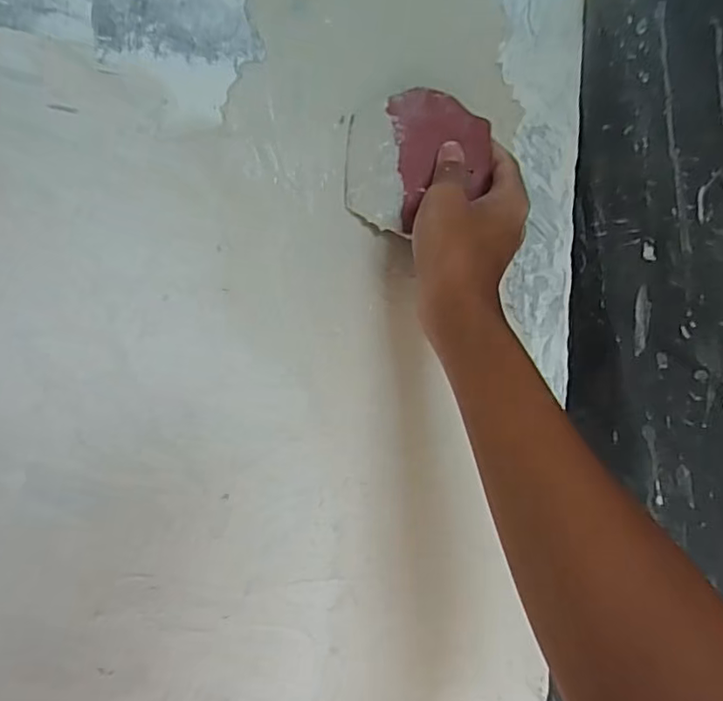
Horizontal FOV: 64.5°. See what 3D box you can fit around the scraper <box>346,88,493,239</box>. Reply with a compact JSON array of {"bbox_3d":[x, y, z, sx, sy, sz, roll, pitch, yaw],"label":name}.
[{"bbox_3d":[0.038,-0.127,0.381,0.093,0.089,0.008,3,0,-2],"label":"scraper"}]

